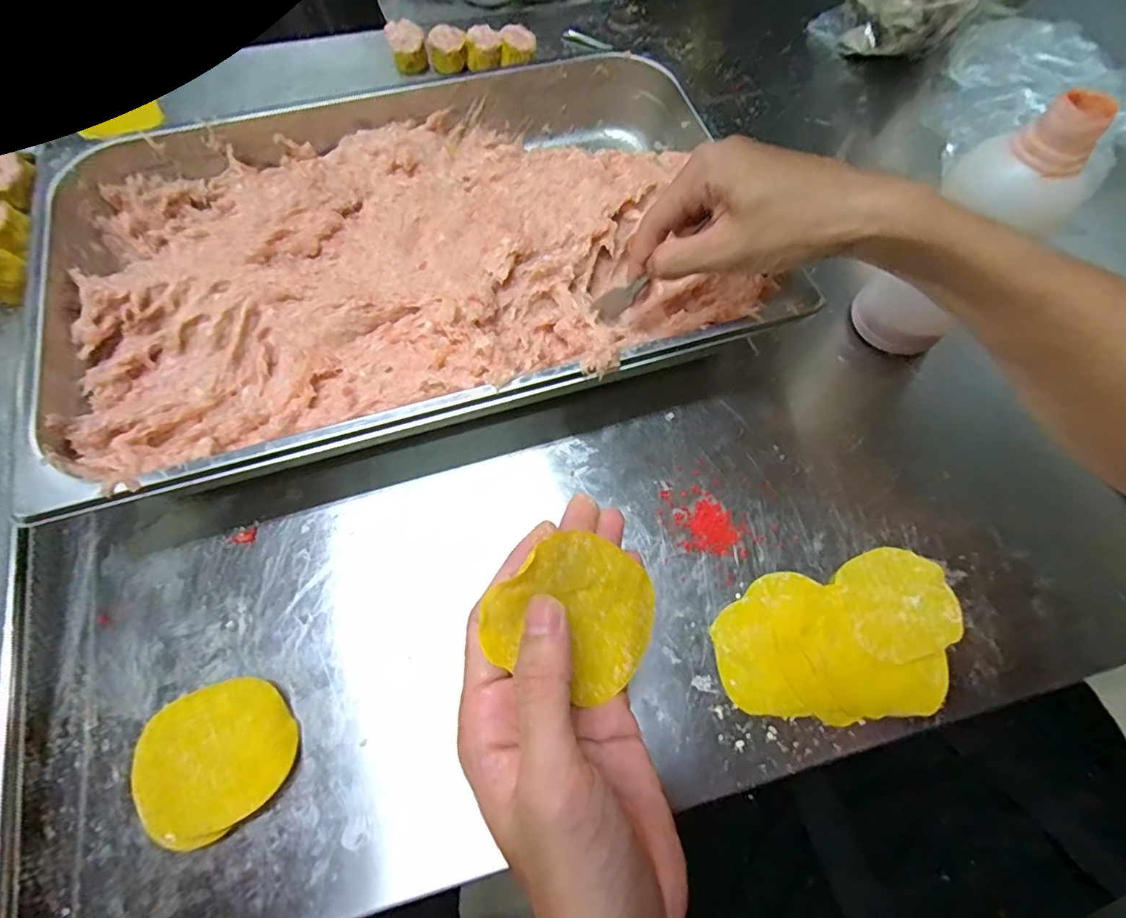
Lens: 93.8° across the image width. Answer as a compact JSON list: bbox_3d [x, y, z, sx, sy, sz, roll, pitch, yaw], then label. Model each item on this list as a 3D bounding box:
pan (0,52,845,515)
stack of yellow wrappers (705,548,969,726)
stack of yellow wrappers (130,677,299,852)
[{"bbox_3d":[-0.125,-0.177,0.417,0.511,0.069,0.353,-16,69,-6],"label":"pan"},{"bbox_3d":[0.180,0.116,0.338,0.161,0.010,0.093,-13,69,-5],"label":"stack of yellow wrappers"},{"bbox_3d":[-0.199,0.171,0.303,0.081,0.018,0.074,-34,72,-13],"label":"stack of yellow wrappers"}]

